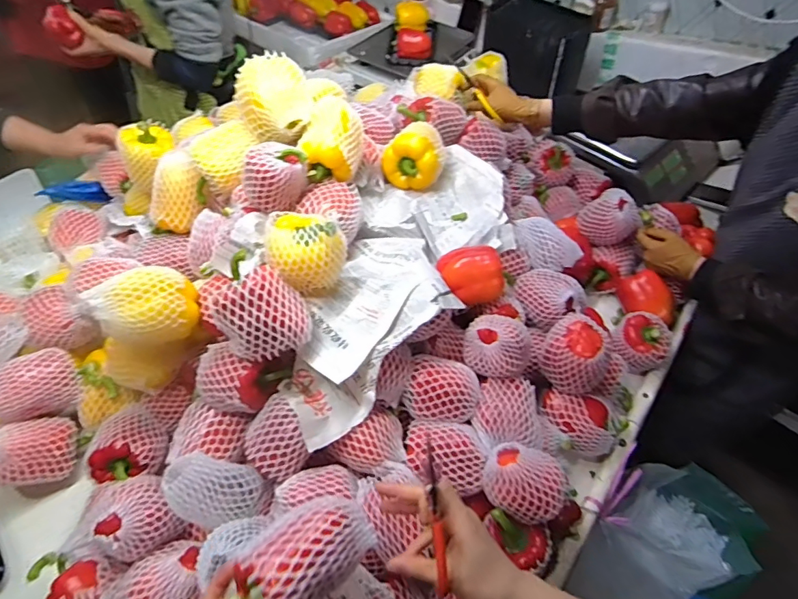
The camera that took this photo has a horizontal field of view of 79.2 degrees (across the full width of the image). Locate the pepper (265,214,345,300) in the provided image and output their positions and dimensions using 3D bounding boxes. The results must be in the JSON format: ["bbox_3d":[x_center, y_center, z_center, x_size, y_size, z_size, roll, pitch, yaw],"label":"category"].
[{"bbox_3d":[-0.122,-0.066,0.634,0.098,0.094,0.092,1,52,-2],"label":"pepper"}]

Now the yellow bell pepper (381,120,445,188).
[{"bbox_3d":[0.024,-0.237,0.814,0.103,0.087,0.089,4,52,1],"label":"yellow bell pepper"}]

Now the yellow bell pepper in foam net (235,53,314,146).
[{"bbox_3d":[-0.186,-0.302,0.713,0.112,0.087,0.113,0,52,-3],"label":"yellow bell pepper in foam net"}]

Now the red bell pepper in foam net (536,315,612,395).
[{"bbox_3d":[0.263,0.080,0.726,0.107,0.080,0.081,38,60,24],"label":"red bell pepper in foam net"}]

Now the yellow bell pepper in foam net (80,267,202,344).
[{"bbox_3d":[-0.323,0.008,0.620,0.120,0.074,0.079,-30,59,-23],"label":"yellow bell pepper in foam net"}]

